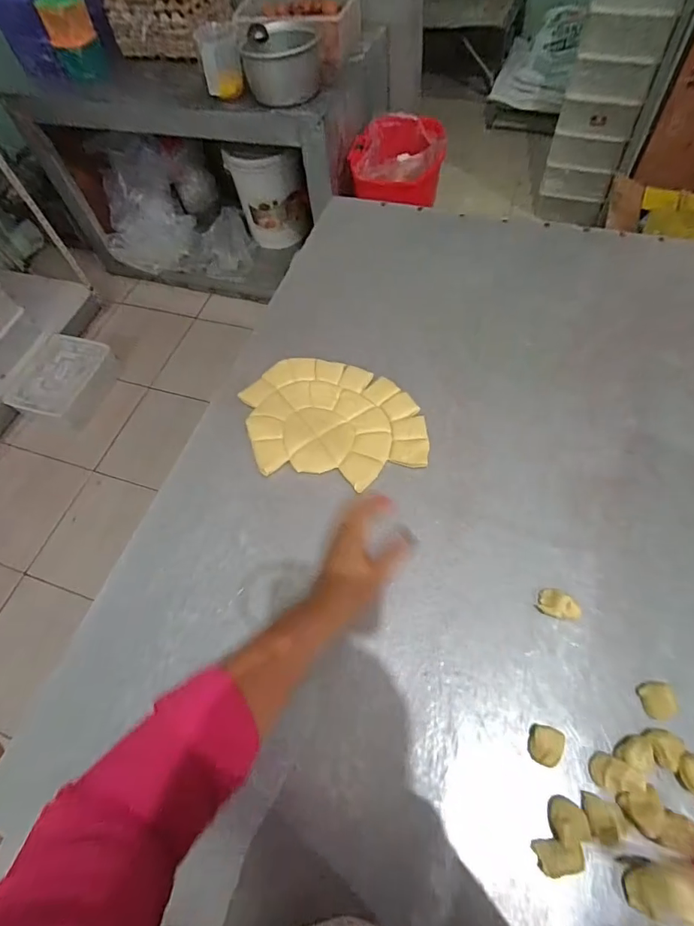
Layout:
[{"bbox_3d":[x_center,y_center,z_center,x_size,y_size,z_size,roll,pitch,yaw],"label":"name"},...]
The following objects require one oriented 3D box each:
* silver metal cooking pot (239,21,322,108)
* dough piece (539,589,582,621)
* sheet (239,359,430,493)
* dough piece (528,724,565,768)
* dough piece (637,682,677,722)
[{"bbox_3d":[-0.190,-1.221,1.407,0.197,0.149,0.182,10,62,11],"label":"silver metal cooking pot"},{"bbox_3d":[0.234,0.155,0.504,0.039,0.022,0.031,12,63,10],"label":"dough piece"},{"bbox_3d":[-0.018,-0.064,0.652,0.262,0.008,0.190,11,63,9],"label":"sheet"},{"bbox_3d":[0.192,0.273,0.444,0.027,0.020,0.033,17,64,12],"label":"dough piece"},{"bbox_3d":[0.310,0.236,0.457,0.027,0.017,0.033,-12,62,-3],"label":"dough piece"}]

